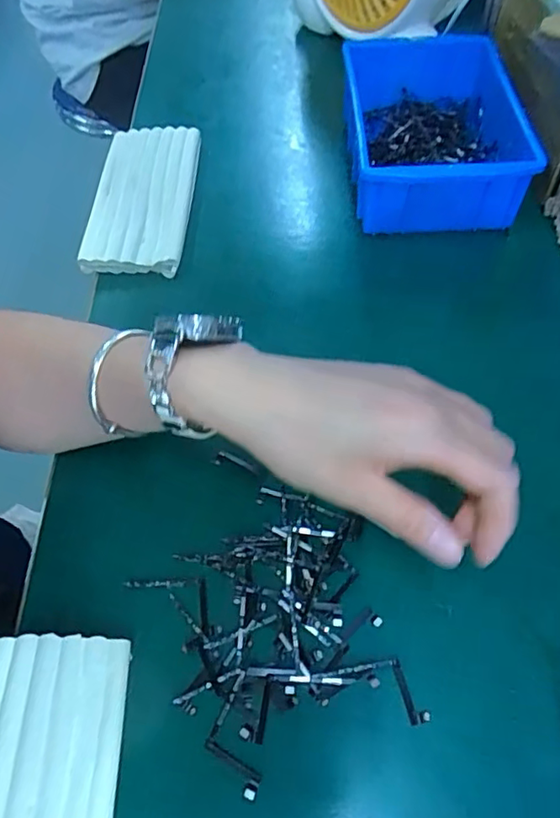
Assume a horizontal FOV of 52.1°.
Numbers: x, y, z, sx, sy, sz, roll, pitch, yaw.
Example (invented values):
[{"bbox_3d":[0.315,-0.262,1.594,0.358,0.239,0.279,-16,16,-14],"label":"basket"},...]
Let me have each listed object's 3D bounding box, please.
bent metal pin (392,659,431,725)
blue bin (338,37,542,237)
[{"bbox_3d":[0.062,0.137,0.278,0.009,0.004,0.030,-20,72,-9],"label":"bent metal pin"},{"bbox_3d":[0.132,-0.233,0.484,0.149,0.073,0.210,-1,56,2],"label":"blue bin"}]

